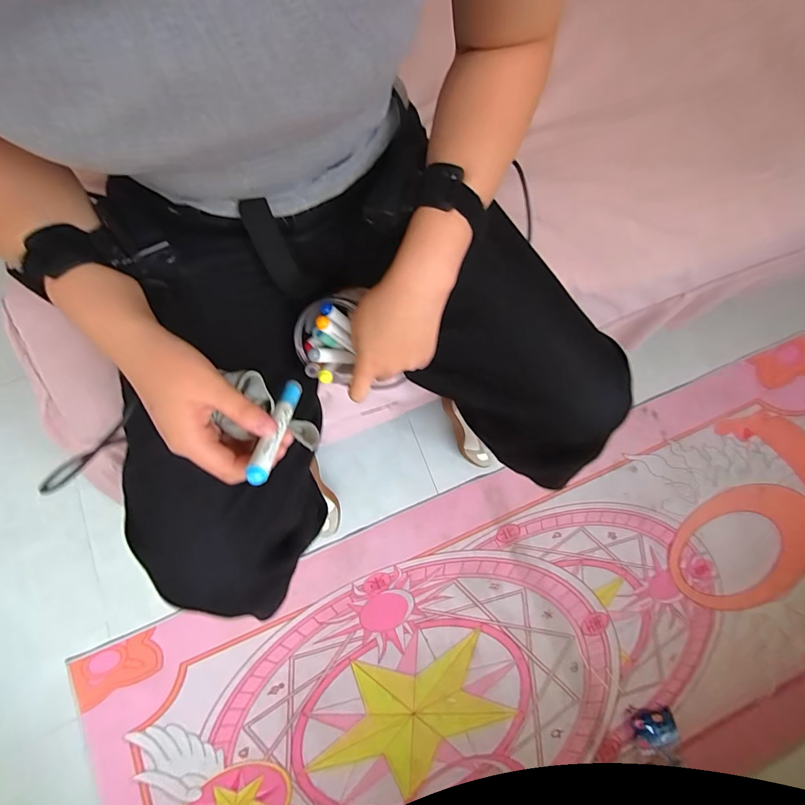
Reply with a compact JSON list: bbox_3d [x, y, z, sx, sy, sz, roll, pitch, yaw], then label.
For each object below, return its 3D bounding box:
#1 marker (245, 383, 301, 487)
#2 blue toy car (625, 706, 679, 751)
[{"bbox_3d":[-0.097,0.018,0.308,0.014,0.012,0.105,4,41,0],"label":"marker"},{"bbox_3d":[0.518,0.674,0.816,0.090,0.033,0.061,-9,78,-2],"label":"blue toy car"}]

